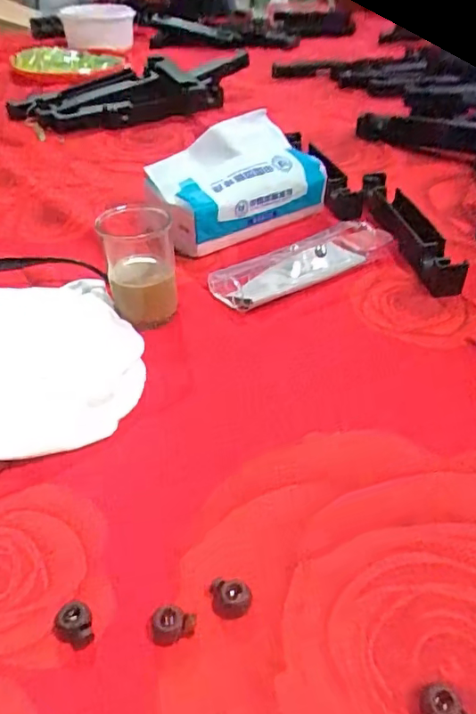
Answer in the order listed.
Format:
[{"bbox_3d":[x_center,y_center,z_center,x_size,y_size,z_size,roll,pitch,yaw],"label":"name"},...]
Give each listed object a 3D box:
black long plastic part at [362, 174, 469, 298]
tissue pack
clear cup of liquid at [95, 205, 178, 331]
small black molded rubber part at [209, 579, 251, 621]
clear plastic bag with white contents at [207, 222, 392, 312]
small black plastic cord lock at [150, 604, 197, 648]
[{"bbox_3d":[0.151,-0.117,0.484,0.034,0.027,0.180,-8,40,-6],"label":"black long plastic part"},{"bbox_3d":[-0.002,-0.168,0.512,0.160,0.086,0.078,-25,45,-24],"label":"tissue pack"},{"bbox_3d":[-0.072,-0.066,0.400,0.051,0.077,0.046,-9,41,-8],"label":"clear cup of liquid"},{"bbox_3d":[-0.004,0.110,0.245,0.019,0.011,0.014,11,42,16],"label":"small black molded rubber part"},{"bbox_3d":[0.057,-0.083,0.455,0.162,0.024,0.049,-23,44,-23],"label":"clear plastic bag with white contents"},{"bbox_3d":[-0.029,0.118,0.237,0.020,0.010,0.012,-13,41,-12],"label":"small black plastic cord lock"}]

